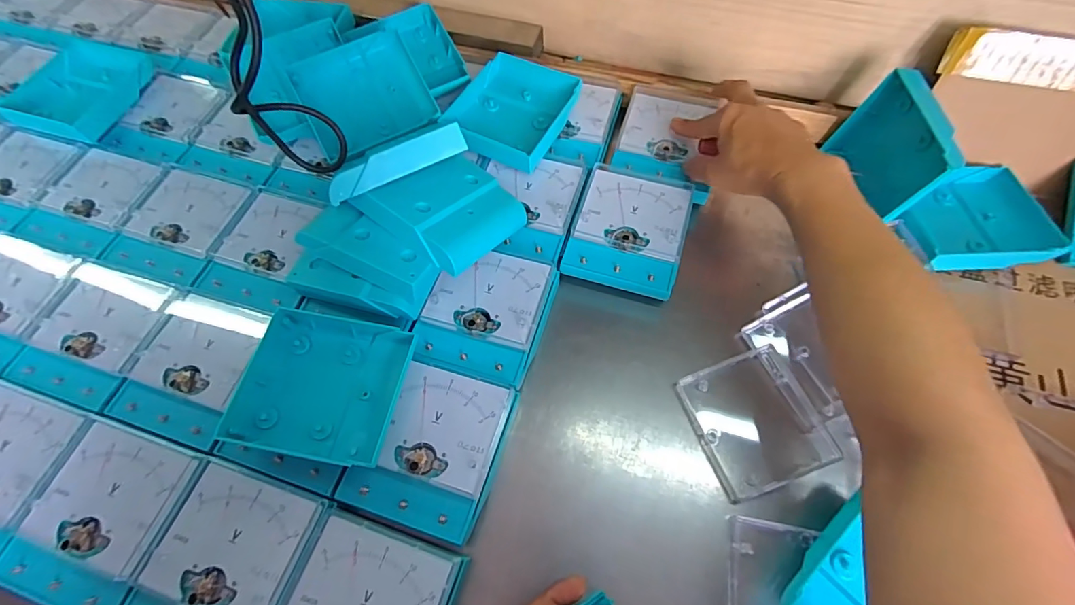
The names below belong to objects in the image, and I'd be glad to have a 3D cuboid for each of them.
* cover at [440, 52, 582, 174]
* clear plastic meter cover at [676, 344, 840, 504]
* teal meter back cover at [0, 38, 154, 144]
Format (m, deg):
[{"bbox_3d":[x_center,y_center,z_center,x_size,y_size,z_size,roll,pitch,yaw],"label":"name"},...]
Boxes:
[{"bbox_3d":[-0.025,-0.191,0.466,0.107,0.028,0.113,25,67,12],"label":"cover"},{"bbox_3d":[0.171,0.091,0.374,0.089,0.026,0.094,-19,64,-7],"label":"clear plastic meter cover"},{"bbox_3d":[-0.487,-0.231,0.500,0.114,0.024,0.125,15,65,8],"label":"teal meter back cover"}]

